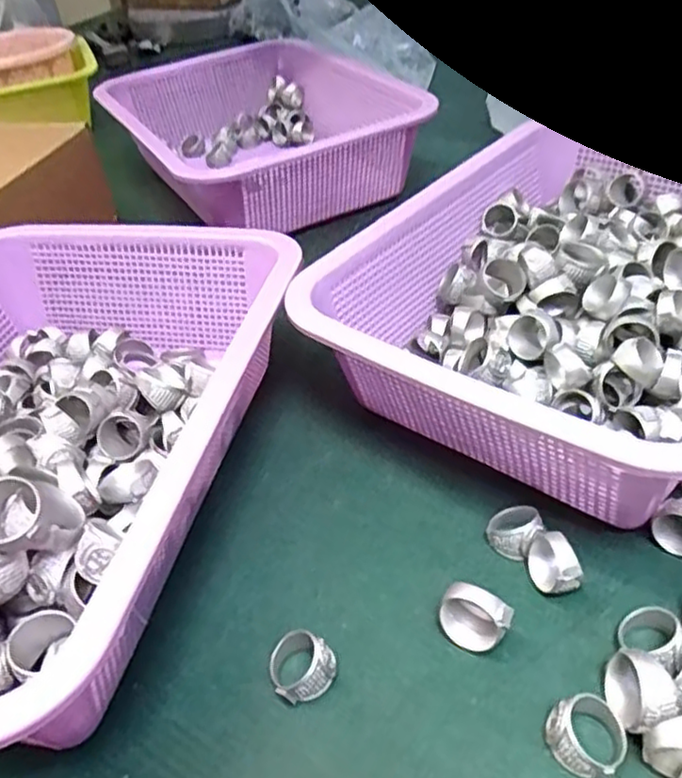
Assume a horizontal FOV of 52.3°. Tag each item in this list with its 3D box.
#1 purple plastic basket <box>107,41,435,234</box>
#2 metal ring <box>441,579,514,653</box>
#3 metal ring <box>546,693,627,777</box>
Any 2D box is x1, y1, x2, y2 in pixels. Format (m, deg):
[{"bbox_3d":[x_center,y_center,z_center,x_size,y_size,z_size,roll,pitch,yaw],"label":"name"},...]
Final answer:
[{"bbox_3d":[-0.083,-0.239,0.648,0.220,0.078,0.292,-24,42,-19],"label":"purple plastic basket"},{"bbox_3d":[0.054,0.094,0.280,0.027,0.024,0.017,22,48,30],"label":"metal ring"},{"bbox_3d":[0.088,0.122,0.246,0.026,0.018,0.027,-4,40,4],"label":"metal ring"}]

